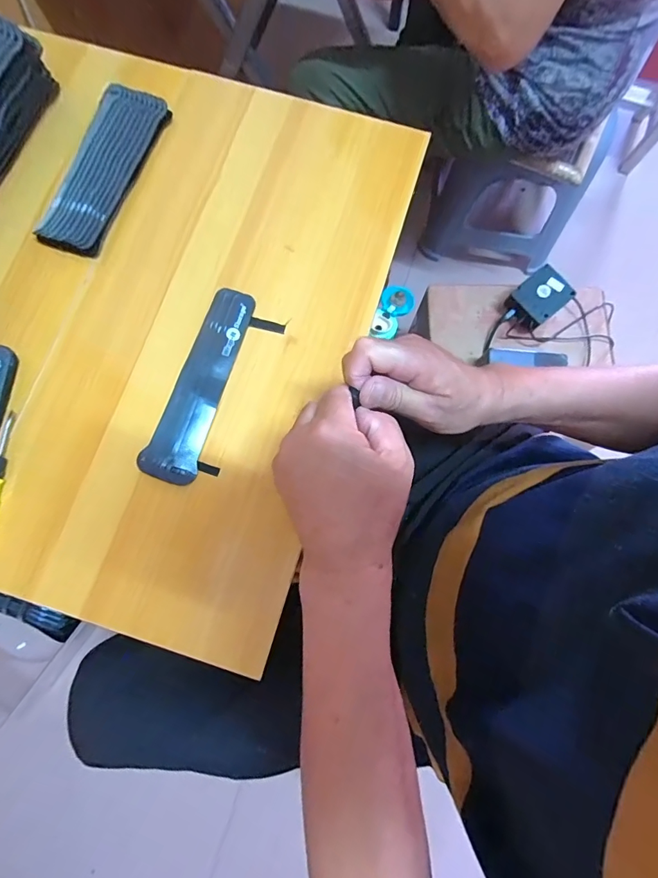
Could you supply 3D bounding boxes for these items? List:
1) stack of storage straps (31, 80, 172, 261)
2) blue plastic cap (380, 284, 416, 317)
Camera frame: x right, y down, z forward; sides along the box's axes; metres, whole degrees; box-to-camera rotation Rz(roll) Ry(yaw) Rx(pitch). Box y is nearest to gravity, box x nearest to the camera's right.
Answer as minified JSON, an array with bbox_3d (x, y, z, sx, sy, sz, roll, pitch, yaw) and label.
[{"bbox_3d":[-0.247,-0.294,0.447,0.069,0.020,0.201,21,78,4],"label":"stack of storage straps"},{"bbox_3d":[0.127,-0.257,0.759,0.058,0.015,0.061,0,78,-1],"label":"blue plastic cap"}]

